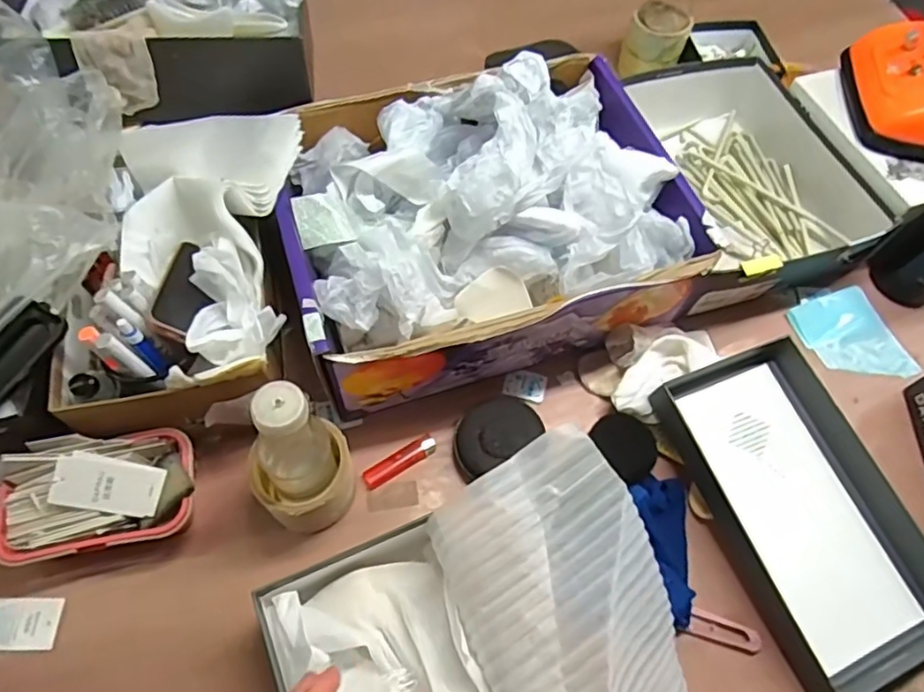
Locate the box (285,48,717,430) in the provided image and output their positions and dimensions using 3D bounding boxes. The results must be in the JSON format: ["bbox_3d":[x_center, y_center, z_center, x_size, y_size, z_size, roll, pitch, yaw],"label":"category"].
[{"bbox_3d":[0.018,-0.135,0.668,0.398,0.160,0.316,-15,63,-11],"label":"box"}]

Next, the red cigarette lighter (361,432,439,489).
[{"bbox_3d":[-0.063,0.117,0.631,0.081,0.010,0.022,-29,67,-17],"label":"red cigarette lighter"}]

